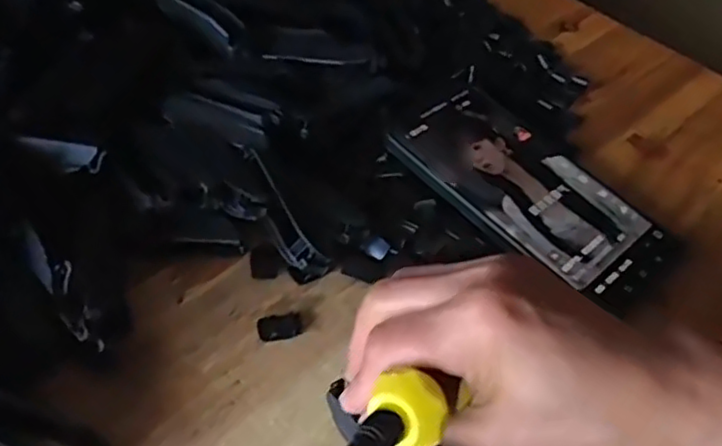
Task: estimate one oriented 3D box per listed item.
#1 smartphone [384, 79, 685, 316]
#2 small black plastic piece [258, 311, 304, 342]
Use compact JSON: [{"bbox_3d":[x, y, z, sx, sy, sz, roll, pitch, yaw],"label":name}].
[{"bbox_3d":[0.093,-0.021,0.376,0.079,0.006,0.160,-33,63,-30],"label":"smartphone"},{"bbox_3d":[-0.038,0.048,0.318,0.021,0.004,0.013,-8,50,-13],"label":"small black plastic piece"}]

